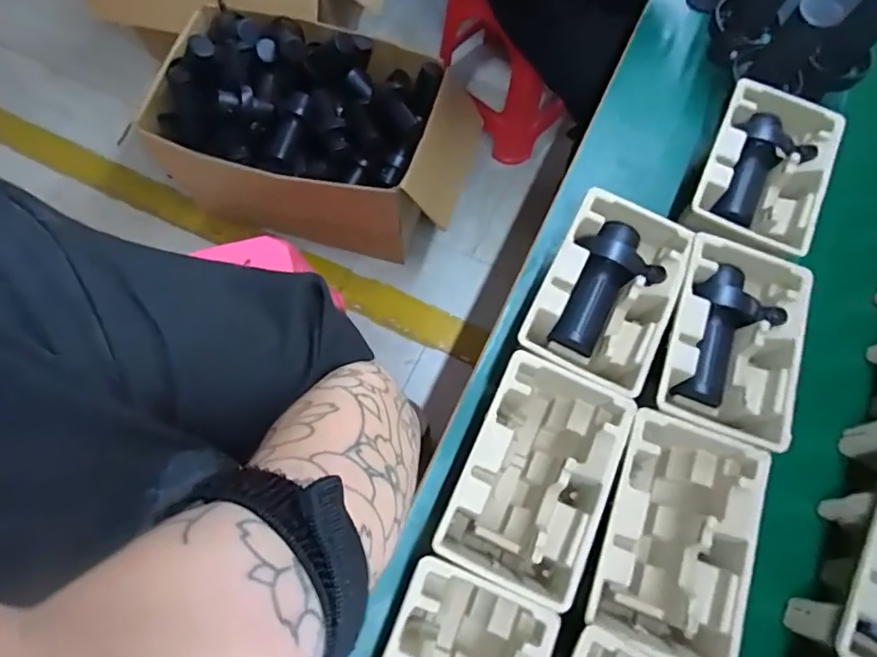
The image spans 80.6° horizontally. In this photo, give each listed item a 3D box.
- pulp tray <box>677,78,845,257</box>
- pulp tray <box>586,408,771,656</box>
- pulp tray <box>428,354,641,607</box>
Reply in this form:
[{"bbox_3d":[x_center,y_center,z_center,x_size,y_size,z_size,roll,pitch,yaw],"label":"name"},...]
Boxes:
[{"bbox_3d":[0.416,-0.198,0.665,0.152,0.051,0.241,26,74,6],"label":"pulp tray"},{"bbox_3d":[0.244,0.222,0.570,0.145,0.105,0.230,20,74,4],"label":"pulp tray"},{"bbox_3d":[0.101,0.160,0.571,0.142,0.100,0.223,25,74,5],"label":"pulp tray"}]

